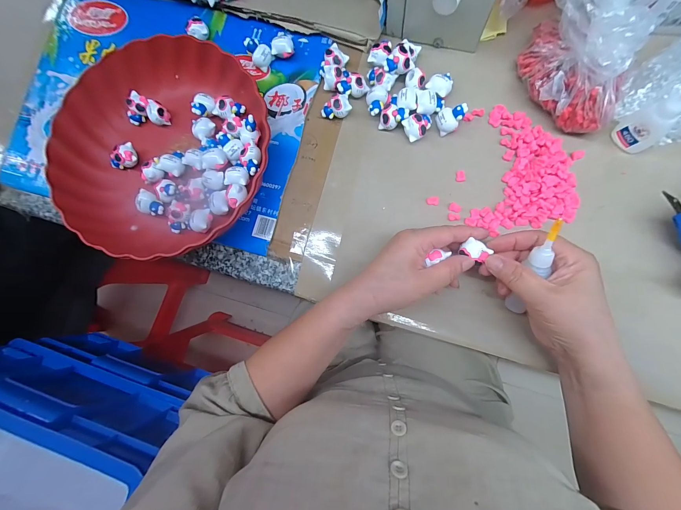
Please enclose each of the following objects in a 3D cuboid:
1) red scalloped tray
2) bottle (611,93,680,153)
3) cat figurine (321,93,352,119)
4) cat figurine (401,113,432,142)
[{"bbox_3d":[-0.194,-0.118,0.335,0.237,0.057,0.242,-8,83,6],"label":"red scalloped tray"},{"bbox_3d":[0.291,-0.124,0.264,0.021,0.079,0.034,-28,82,4],"label":"bottle"},{"bbox_3d":[-0.005,-0.169,0.339,0.034,0.019,0.022,-21,82,5],"label":"cat figurine"},{"bbox_3d":[0.087,-0.142,0.323,0.033,0.017,0.023,-23,82,4],"label":"cat figurine"}]

